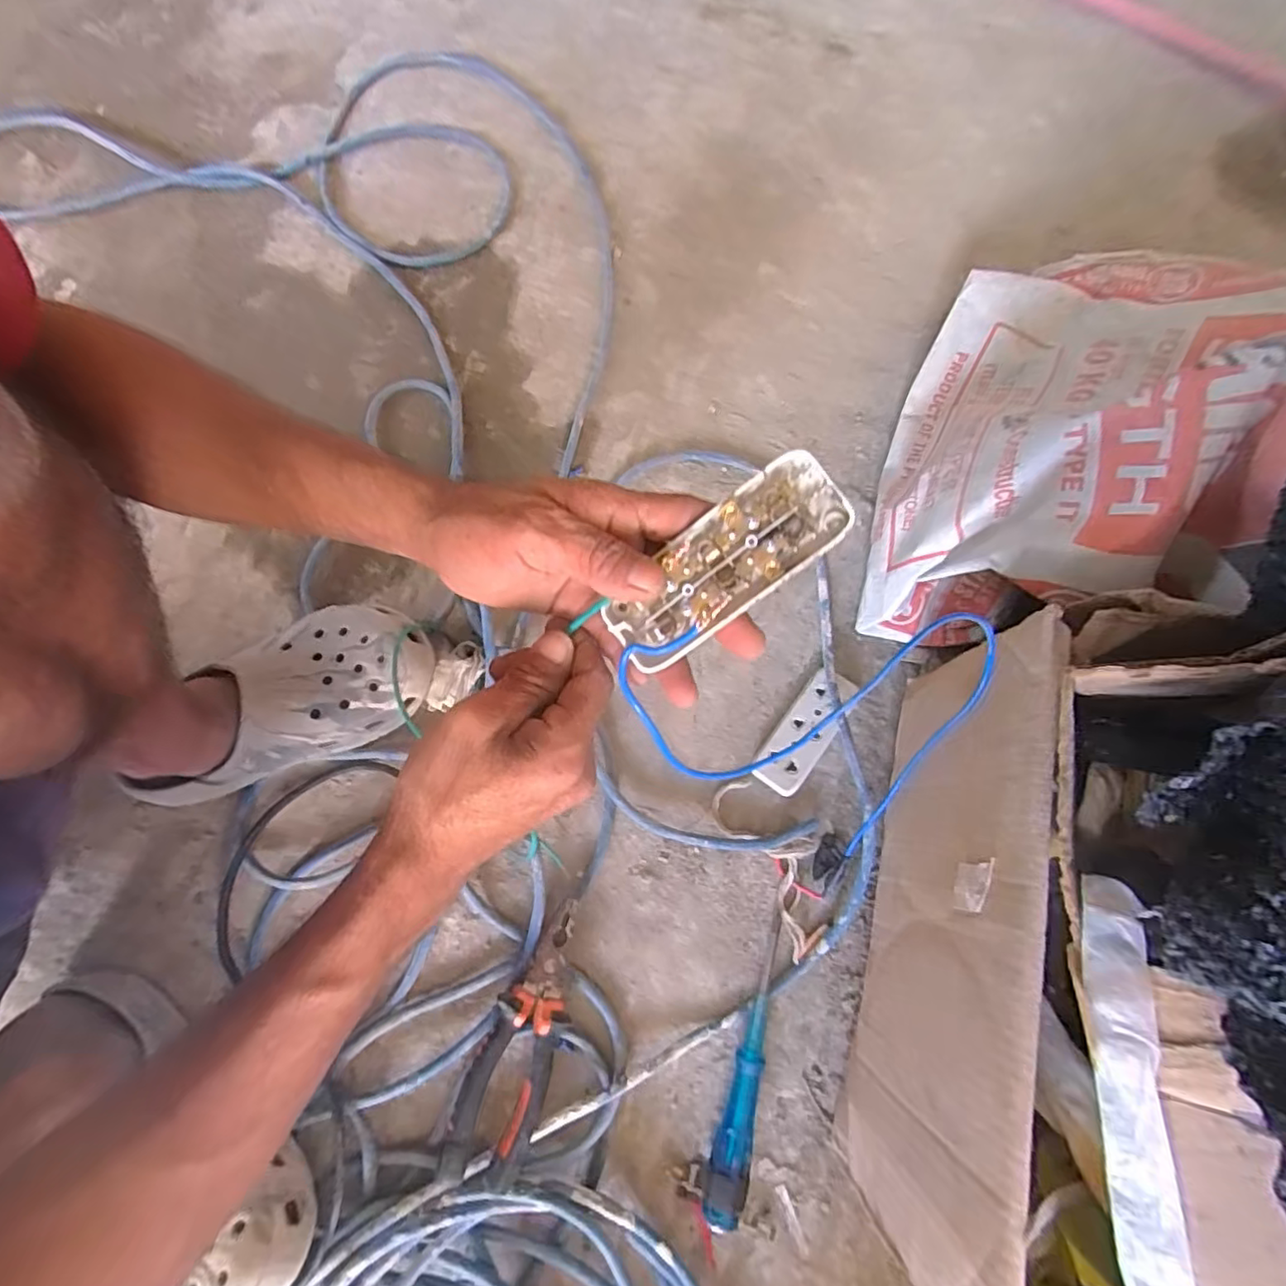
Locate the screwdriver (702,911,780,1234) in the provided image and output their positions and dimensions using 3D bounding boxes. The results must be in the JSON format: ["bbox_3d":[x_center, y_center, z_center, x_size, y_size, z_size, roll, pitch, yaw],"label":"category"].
[{"bbox_3d":[0.075,0.306,0.446,0.026,0.025,0.196,15,69,4],"label":"screwdriver"}]

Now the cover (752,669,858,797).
[{"bbox_3d":[0.135,0.071,0.511,0.041,0.025,0.114,34,78,8],"label":"cover"}]

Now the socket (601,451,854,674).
[{"bbox_3d":[0.034,-0.032,0.261,0.111,0.015,0.043,-41,78,14],"label":"socket"}]

